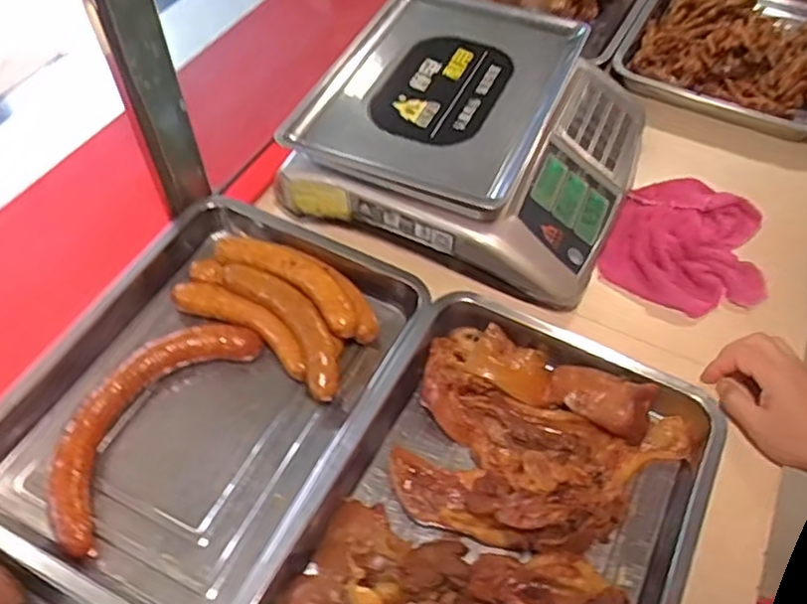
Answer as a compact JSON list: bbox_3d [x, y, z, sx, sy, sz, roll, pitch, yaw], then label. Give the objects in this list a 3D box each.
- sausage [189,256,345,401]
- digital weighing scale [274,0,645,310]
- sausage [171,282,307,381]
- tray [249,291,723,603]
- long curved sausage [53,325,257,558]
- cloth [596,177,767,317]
[{"bbox_3d":[-0.125,0.006,0.653,0.052,0.031,0.207,-38,61,-26],"label":"sausage"},{"bbox_3d":[0.081,-0.198,0.780,0.359,0.103,0.336,18,54,13],"label":"digital weighing scale"},{"bbox_3d":[-0.153,0.021,0.661,0.161,0.027,0.036,26,56,18],"label":"sausage"},{"bbox_3d":[0.076,0.170,0.546,0.285,0.066,0.381,23,55,16],"label":"tray"},{"bbox_3d":[-0.231,0.099,0.605,0.083,0.033,0.230,25,56,18],"label":"long curved sausage"},{"bbox_3d":[0.322,-0.072,0.760,0.163,0.030,0.191,23,55,16],"label":"cloth"}]

